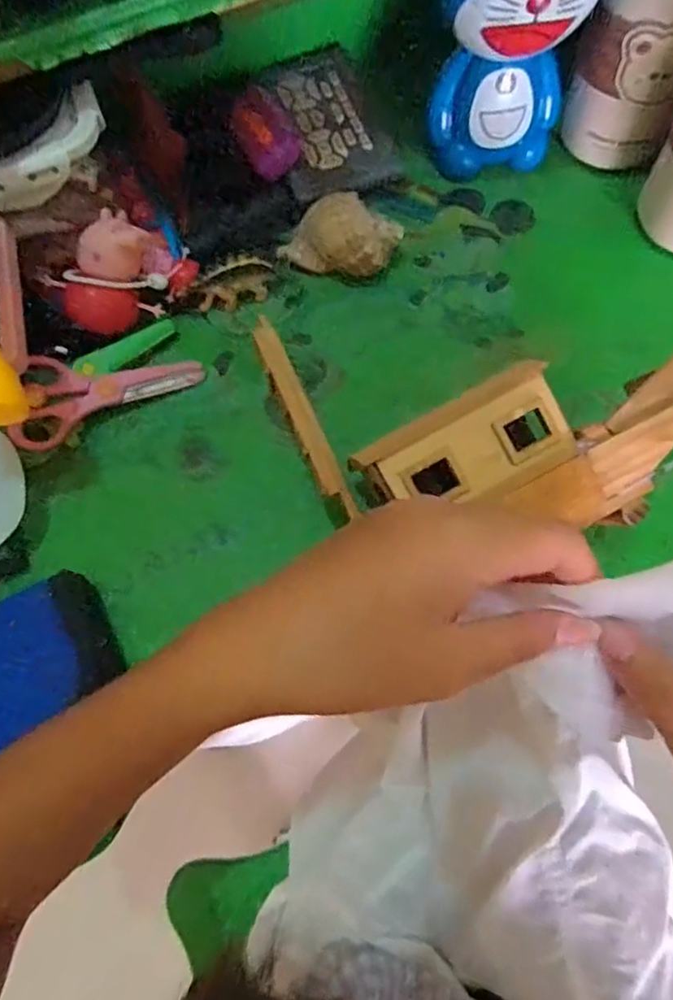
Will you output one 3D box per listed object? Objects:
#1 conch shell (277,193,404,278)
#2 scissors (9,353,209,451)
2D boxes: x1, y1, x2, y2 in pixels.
[{"bbox_3d":[0.003,-0.179,0.437,0.077,0.044,0.048,20,73,9],"label":"conch shell"},{"bbox_3d":[-0.152,-0.078,0.411,0.123,0.014,0.054,-28,93,-18],"label":"scissors"}]

